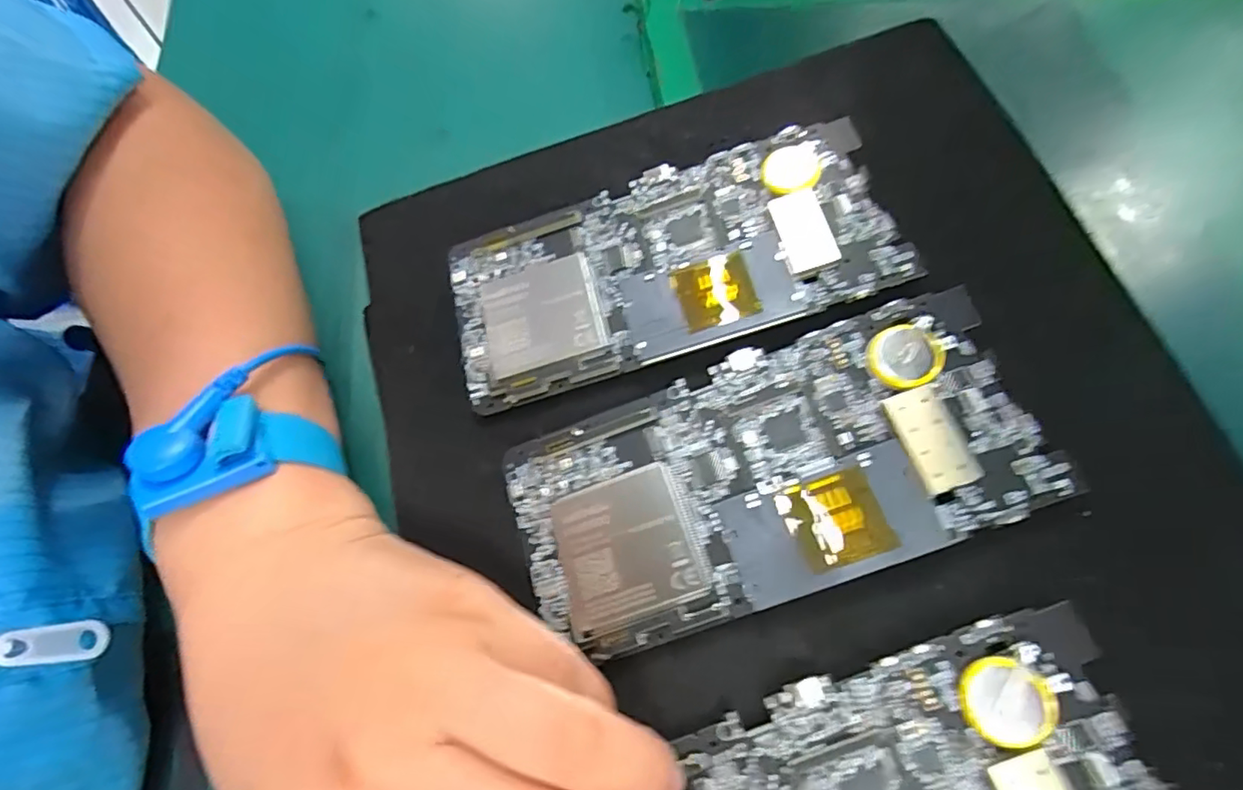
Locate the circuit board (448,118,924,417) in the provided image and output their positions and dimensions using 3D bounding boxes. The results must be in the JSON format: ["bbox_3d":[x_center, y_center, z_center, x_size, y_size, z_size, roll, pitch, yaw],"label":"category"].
[{"bbox_3d":[0.013,-0.046,0.205,0.151,0.007,0.071,-17,68,7],"label":"circuit board"}]

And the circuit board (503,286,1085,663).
[{"bbox_3d":[0.042,0.025,0.176,0.151,0.007,0.072,-19,68,6],"label":"circuit board"}]

